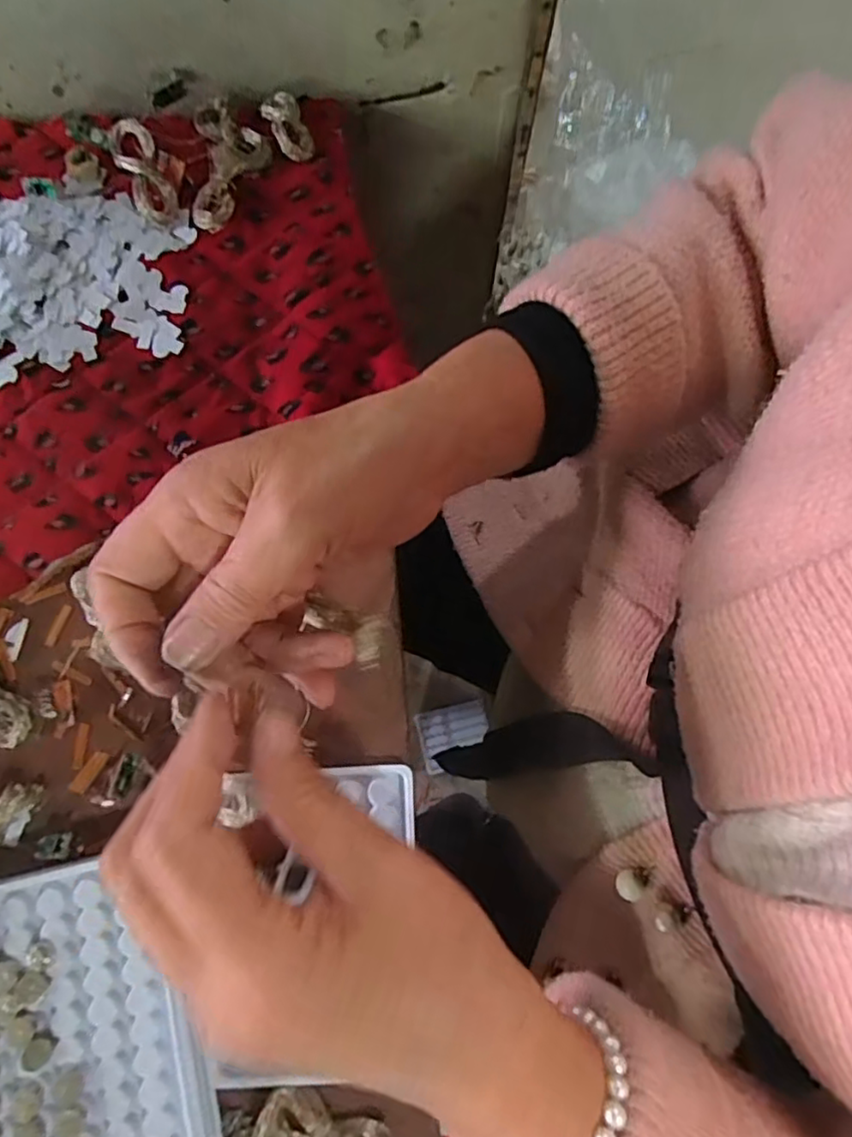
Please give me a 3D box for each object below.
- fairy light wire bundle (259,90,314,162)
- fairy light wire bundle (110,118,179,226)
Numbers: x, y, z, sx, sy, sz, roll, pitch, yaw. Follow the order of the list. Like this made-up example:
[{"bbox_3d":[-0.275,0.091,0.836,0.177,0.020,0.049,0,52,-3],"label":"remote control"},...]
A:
[{"bbox_3d":[-0.080,-0.255,0.361,0.020,0.013,0.042,-25,80,-5],"label":"fairy light wire bundle"},{"bbox_3d":[-0.156,-0.219,0.351,0.023,0.009,0.055,-23,98,-5],"label":"fairy light wire bundle"}]

